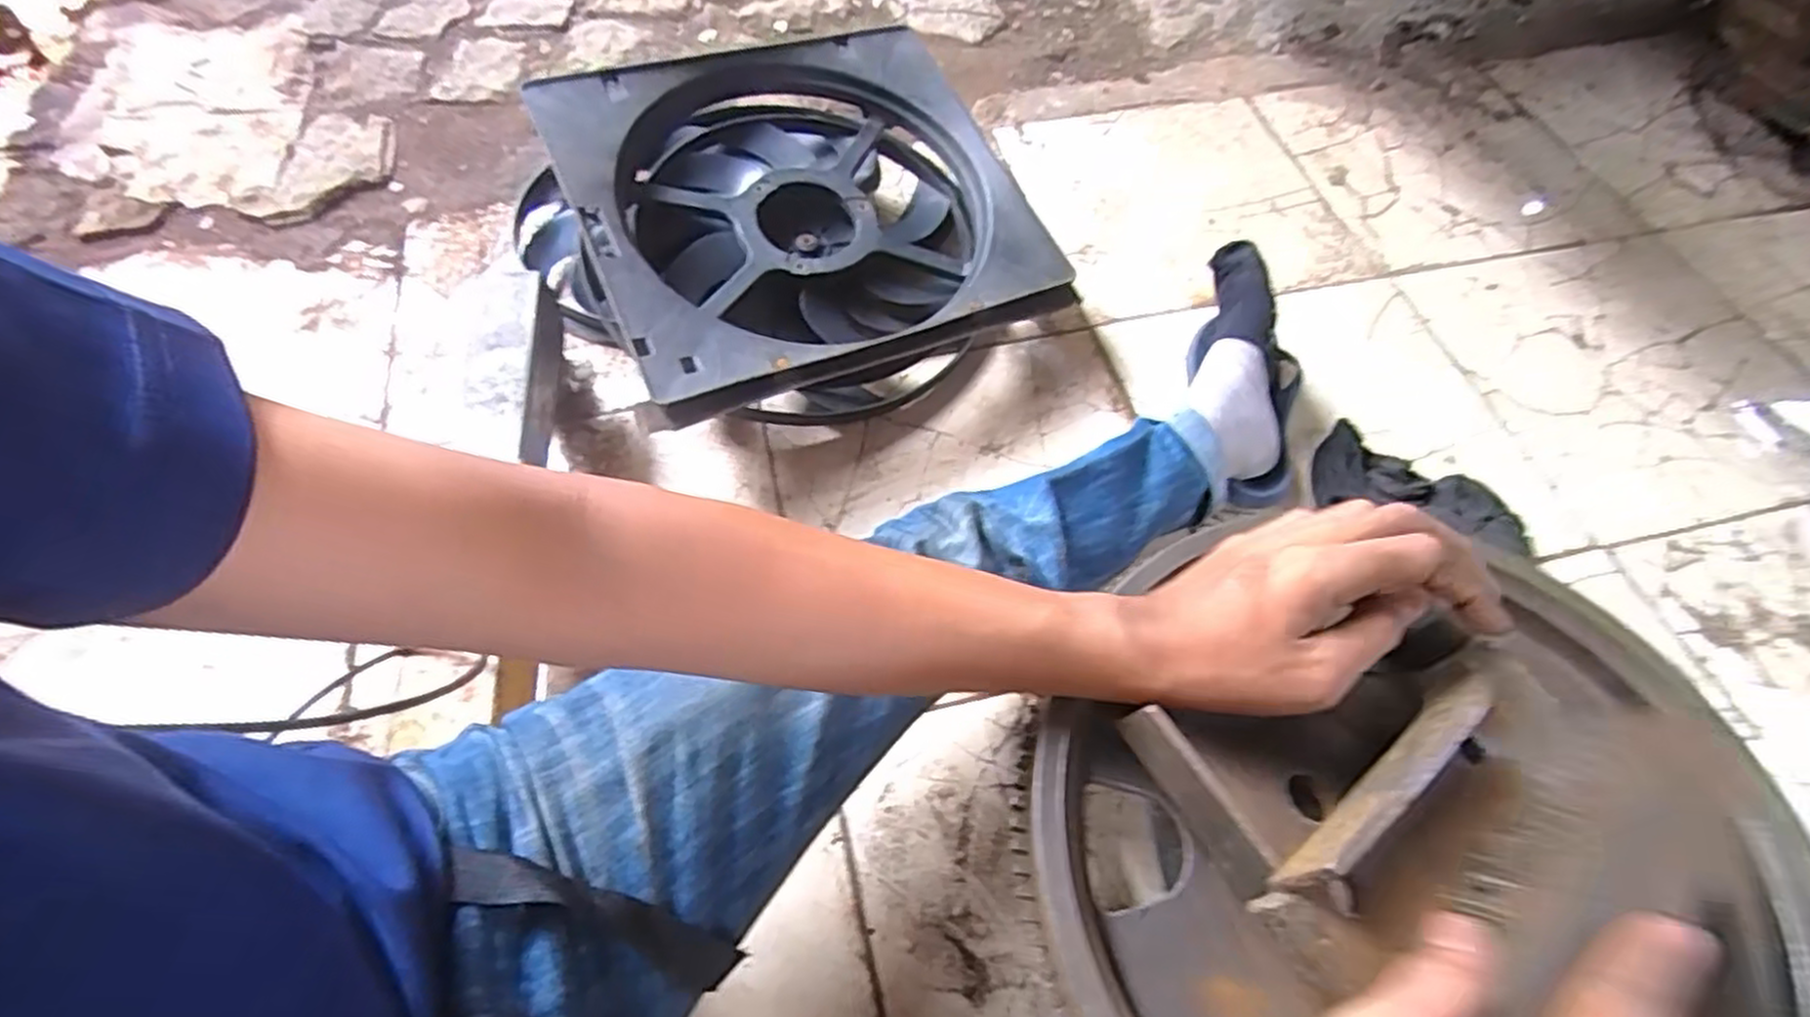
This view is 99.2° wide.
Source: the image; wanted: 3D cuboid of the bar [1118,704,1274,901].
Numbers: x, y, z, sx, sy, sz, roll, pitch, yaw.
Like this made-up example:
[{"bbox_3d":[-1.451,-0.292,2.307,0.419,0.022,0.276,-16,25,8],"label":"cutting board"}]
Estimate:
[{"bbox_3d":[0.113,0.113,0.304,0.015,0.029,0.075,-24,62,-14],"label":"bar"}]

